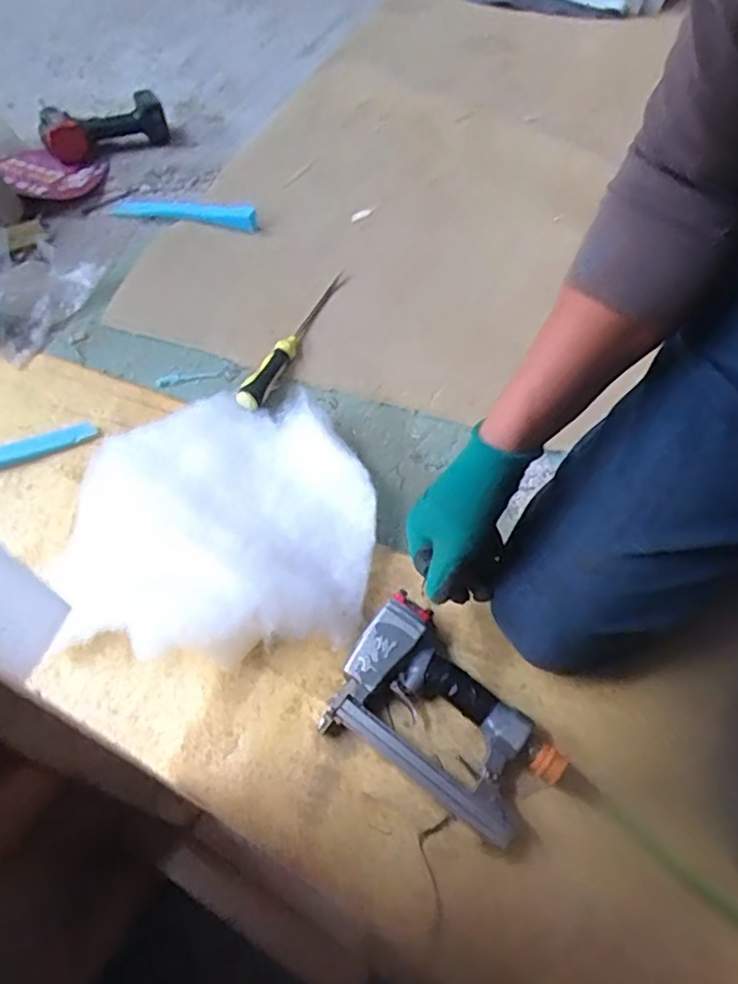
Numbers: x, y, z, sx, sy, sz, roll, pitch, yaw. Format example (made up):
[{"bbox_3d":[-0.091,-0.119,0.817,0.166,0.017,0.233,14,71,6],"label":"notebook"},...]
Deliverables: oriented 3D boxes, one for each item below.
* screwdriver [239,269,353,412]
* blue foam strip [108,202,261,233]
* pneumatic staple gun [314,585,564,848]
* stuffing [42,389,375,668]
[{"bbox_3d":[-0.091,-0.197,0.787,0.028,0.024,0.249,24,61,14],"label":"screwdriver"},{"bbox_3d":[-0.273,-0.417,0.930,0.225,0.016,0.038,7,58,3],"label":"blue foam strip"},{"bbox_3d":[0.060,0.203,0.545,0.201,0.043,0.124,39,65,21],"label":"pneumatic staple gun"},{"bbox_3d":[-0.157,0.022,0.650,0.311,0.053,0.301,1,58,0],"label":"stuffing"}]

